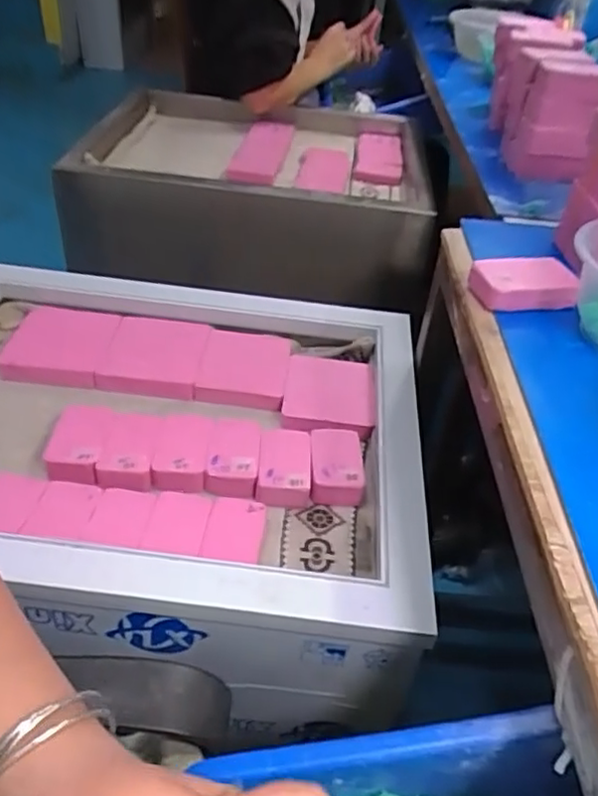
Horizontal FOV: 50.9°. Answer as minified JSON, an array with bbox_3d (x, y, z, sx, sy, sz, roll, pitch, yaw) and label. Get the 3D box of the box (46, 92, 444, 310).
[{"bbox_3d":[-0.056,-0.334,0.981,0.484,0.141,0.384,5,41,-1],"label":"box"}]

